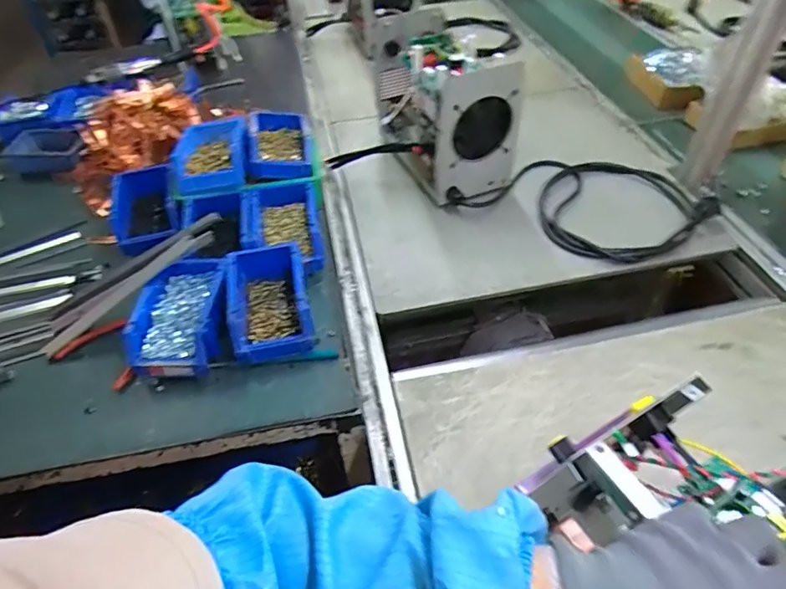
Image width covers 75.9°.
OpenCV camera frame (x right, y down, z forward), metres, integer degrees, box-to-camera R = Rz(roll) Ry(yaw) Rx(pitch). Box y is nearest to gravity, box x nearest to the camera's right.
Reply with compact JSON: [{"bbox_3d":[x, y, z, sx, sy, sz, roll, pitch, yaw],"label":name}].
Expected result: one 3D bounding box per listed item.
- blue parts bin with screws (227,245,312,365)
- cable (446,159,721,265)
[{"bbox_3d":[-0.171,0.009,0.698,0.102,0.070,0.160,-14,47,-9],"label":"blue parts bin with screws"},{"bbox_3d":[0.345,-0.179,0.896,0.395,0.036,0.300,26,53,25],"label":"cable"}]

